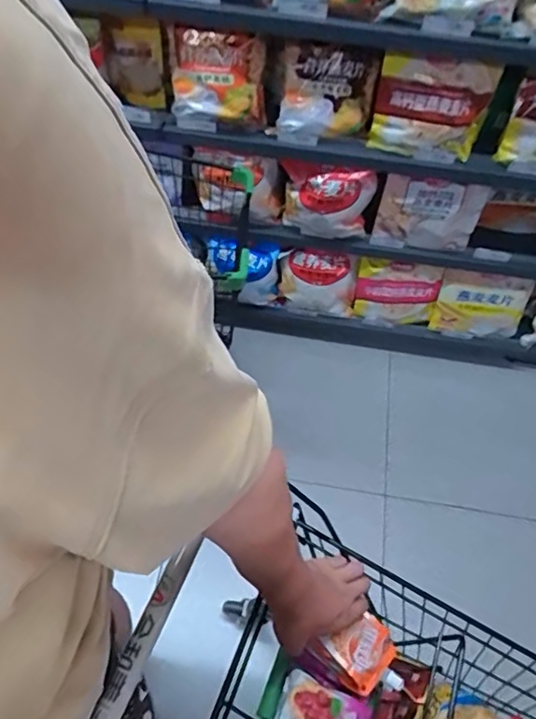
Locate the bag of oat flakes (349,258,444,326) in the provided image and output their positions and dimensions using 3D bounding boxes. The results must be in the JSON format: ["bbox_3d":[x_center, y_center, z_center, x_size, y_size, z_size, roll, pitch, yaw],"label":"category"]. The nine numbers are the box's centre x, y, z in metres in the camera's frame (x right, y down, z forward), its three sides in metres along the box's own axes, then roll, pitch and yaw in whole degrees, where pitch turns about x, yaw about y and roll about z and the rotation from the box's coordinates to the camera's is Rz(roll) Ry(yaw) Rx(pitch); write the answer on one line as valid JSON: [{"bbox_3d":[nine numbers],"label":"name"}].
[{"bbox_3d":[0.426,-0.218,1.818,0.267,0.234,0.055,11,55,4],"label":"bag of oat flakes"}]

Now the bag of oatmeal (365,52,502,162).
[{"bbox_3d":[0.389,-0.604,1.331,0.259,0.246,0.044,15,55,7],"label":"bag of oatmeal"}]

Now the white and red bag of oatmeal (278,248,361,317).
[{"bbox_3d":[0.164,-0.258,1.848,0.245,0.240,0.073,14,55,6],"label":"white and red bag of oatmeal"}]

